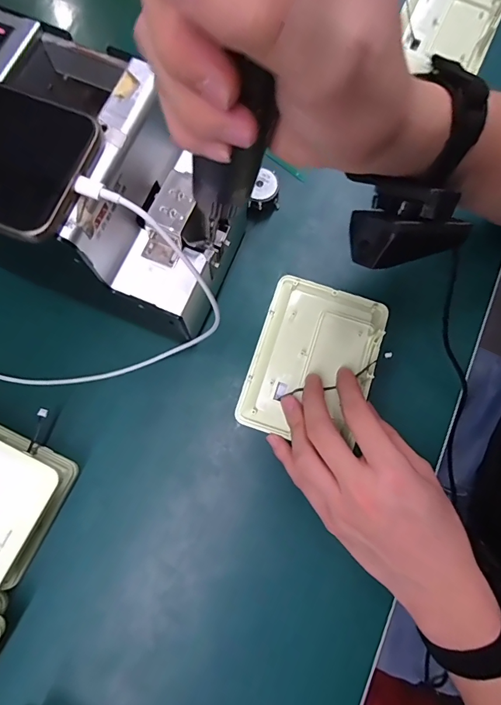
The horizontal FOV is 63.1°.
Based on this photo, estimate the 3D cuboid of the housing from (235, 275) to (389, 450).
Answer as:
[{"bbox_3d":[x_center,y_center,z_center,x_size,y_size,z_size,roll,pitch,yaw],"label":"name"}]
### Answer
[{"bbox_3d":[0.053,0.006,0.338,0.096,0.013,0.132,18,79,4],"label":"housing"}]

